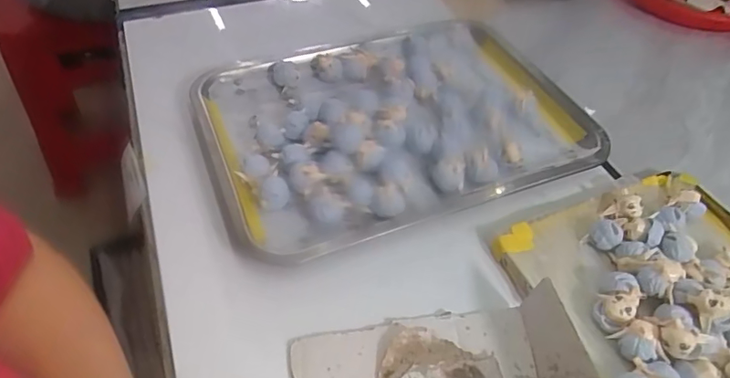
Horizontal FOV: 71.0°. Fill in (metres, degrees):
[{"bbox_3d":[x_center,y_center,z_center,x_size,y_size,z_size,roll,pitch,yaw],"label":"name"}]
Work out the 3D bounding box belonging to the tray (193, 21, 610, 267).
[{"bbox_3d":[0.026,-0.072,0.495,0.337,0.029,0.257,-17,50,-16],"label":"tray"}]

